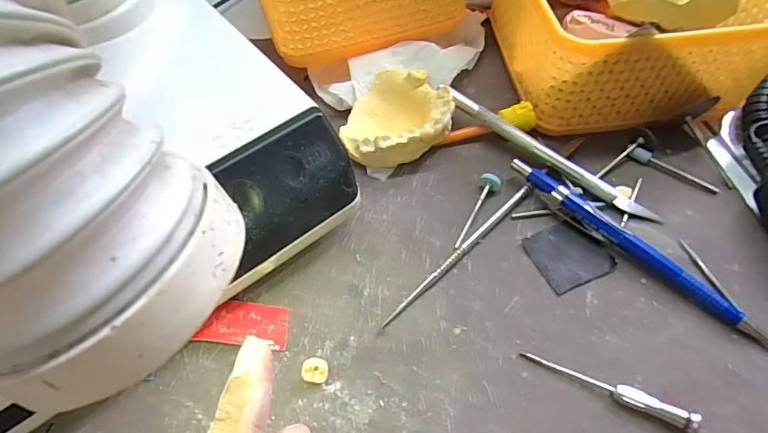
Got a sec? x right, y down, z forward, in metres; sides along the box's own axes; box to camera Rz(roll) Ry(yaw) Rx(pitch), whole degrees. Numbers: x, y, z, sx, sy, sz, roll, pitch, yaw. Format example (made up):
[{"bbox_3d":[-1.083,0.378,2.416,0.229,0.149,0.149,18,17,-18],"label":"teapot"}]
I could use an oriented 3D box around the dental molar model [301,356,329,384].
[{"bbox_3d":[-0.030,0.067,0.191,0.010,0.007,0.010,-2,58,3],"label":"dental molar model"}]

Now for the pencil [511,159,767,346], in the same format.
[{"bbox_3d":[0.119,0.013,0.212,0.134,0.013,0.010,38,68,23],"label":"pencil"}]

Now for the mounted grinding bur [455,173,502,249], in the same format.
[{"bbox_3d":[0.049,-0.003,0.230,0.011,0.008,0.045,22,63,16],"label":"mounted grinding bur"}]

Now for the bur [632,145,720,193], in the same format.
[{"bbox_3d":[0.159,-0.027,0.241,0.046,0.005,0.009,31,65,20],"label":"bur"}]

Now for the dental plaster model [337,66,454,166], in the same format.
[{"bbox_3d":[0.009,-0.057,0.258,0.060,0.025,0.062,-2,58,3],"label":"dental plaster model"}]

